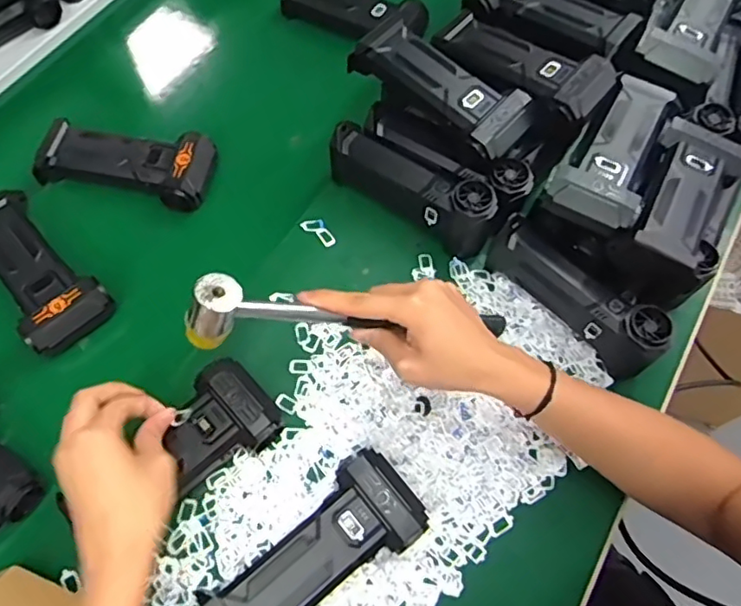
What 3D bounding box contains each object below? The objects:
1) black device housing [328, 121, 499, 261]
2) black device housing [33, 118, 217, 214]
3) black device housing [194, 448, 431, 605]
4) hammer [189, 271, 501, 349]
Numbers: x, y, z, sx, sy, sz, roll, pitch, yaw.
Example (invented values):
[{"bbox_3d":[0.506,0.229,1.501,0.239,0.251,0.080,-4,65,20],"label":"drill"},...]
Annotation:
[{"bbox_3d":[0.038,-0.104,0.526,0.158,0.066,0.047,34,68,12],"label":"black device housing"},{"bbox_3d":[-0.230,-0.134,0.559,0.159,0.034,0.068,9,65,1],"label":"black device housing"},{"bbox_3d":[-0.037,0.174,0.412,0.153,0.035,0.066,-35,72,-17],"label":"black device housing"},{"bbox_3d":[-0.013,0.010,0.421,0.225,0.047,0.032,3,65,-17],"label":"hammer"}]

